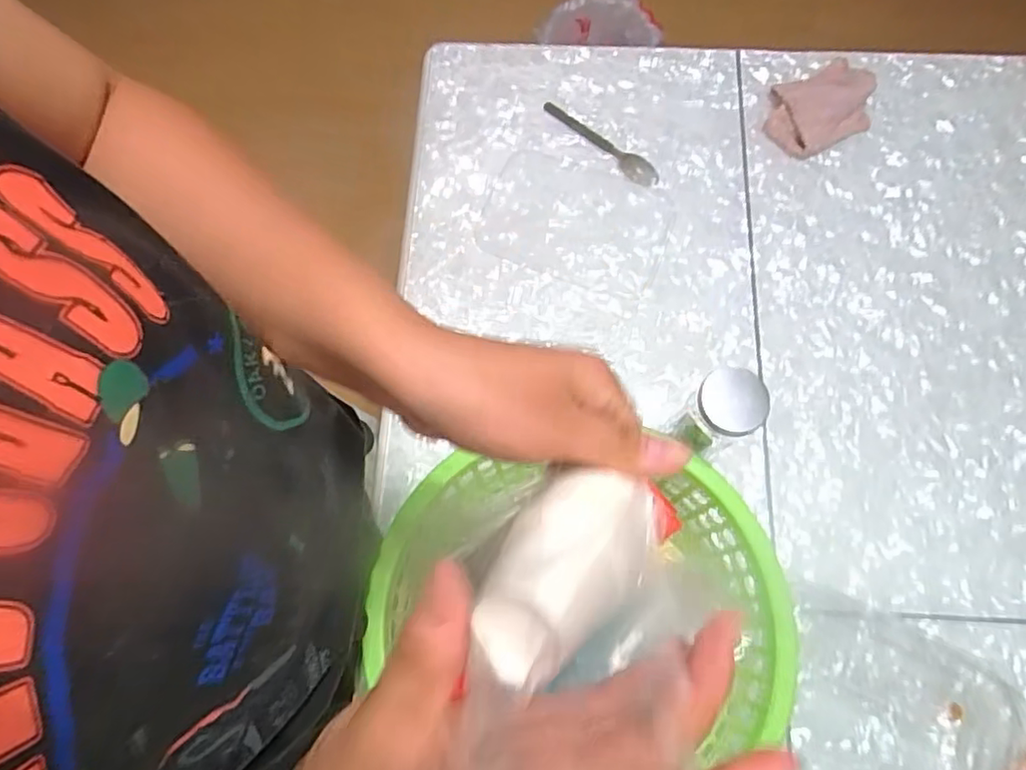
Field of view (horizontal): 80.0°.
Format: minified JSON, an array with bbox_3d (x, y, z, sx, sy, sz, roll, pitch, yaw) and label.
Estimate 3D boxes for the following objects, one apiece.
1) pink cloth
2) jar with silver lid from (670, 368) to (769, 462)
[{"bbox_3d":[0.367,-0.334,0.725,0.143,0.040,0.100,-29,75,-9],"label":"pink cloth"},{"bbox_3d":[0.165,0.022,0.483,0.049,0.060,0.060,41,78,13],"label":"jar with silver lid"}]

